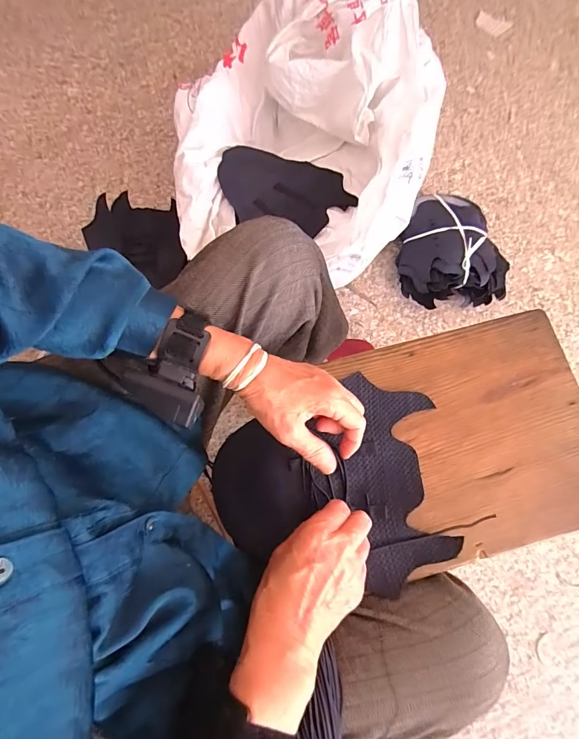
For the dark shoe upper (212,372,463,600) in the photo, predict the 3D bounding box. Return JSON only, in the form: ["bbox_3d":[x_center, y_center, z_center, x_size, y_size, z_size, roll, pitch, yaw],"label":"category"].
[{"bbox_3d":[0.037,0.116,0.393,0.226,0.027,0.202,-4,77,-1],"label":"dark shoe upper"}]

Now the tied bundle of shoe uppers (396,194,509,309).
[{"bbox_3d":[0.340,-0.260,0.859,0.216,0.100,0.283,-21,78,-4],"label":"tied bundle of shoe uppers"}]

